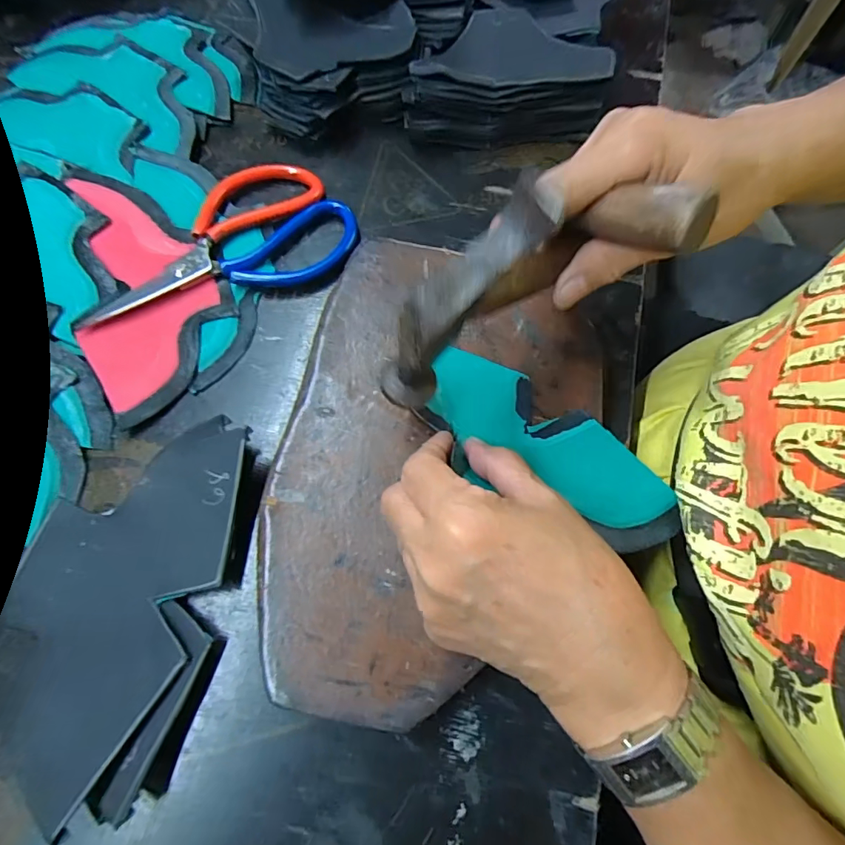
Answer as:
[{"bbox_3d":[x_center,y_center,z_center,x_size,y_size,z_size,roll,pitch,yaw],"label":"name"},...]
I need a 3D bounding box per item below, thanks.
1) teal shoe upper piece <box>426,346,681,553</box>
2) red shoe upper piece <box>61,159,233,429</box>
[{"bbox_3d":[0.064,0.016,0.259,0.150,0.012,0.069,35,71,10],"label":"teal shoe upper piece"},{"bbox_3d":[-0.185,-0.093,0.314,0.090,0.005,0.181,-28,77,-18],"label":"red shoe upper piece"}]

